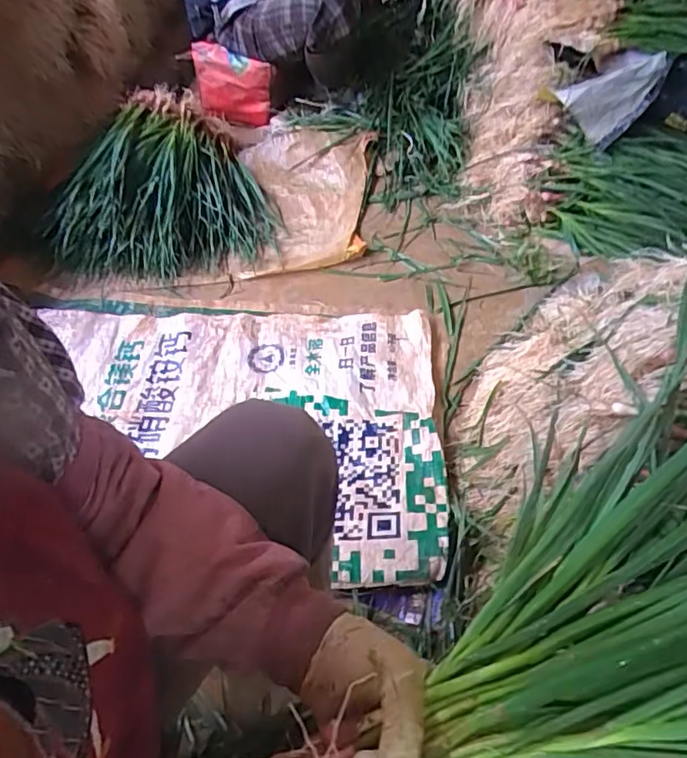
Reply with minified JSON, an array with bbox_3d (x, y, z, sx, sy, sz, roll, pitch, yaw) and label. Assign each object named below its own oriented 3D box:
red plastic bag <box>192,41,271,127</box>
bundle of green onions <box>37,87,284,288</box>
[{"bbox_3d":[-0.334,-0.883,1.687,0.281,0.216,0.042,19,56,22],"label":"red plastic bag"},{"bbox_3d":[-0.467,-0.541,1.459,0.546,0.199,0.695,-9,50,0],"label":"bundle of green onions"}]

